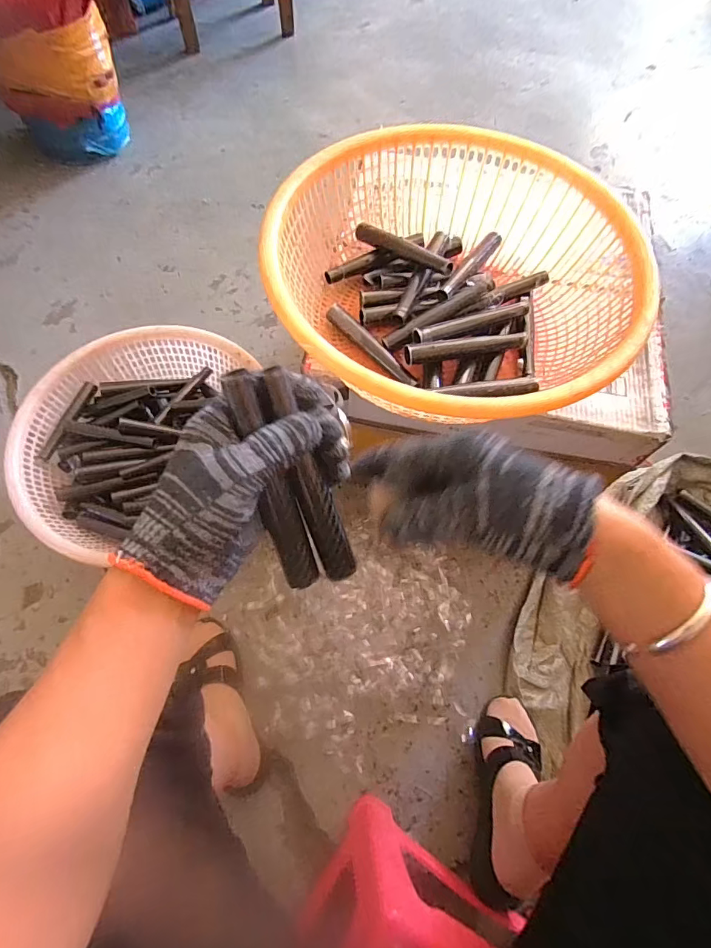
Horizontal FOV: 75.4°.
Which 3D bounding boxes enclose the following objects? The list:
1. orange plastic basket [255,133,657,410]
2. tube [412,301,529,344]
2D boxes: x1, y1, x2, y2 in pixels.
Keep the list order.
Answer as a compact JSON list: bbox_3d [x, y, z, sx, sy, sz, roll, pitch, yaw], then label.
[{"bbox_3d":[0.109,-0.227,0.540,0.389,0.134,0.366,13,68,3],"label":"orange plastic basket"},{"bbox_3d":[0.138,-0.184,0.553,0.145,0.022,0.023,-20,70,-10],"label":"tube"}]

